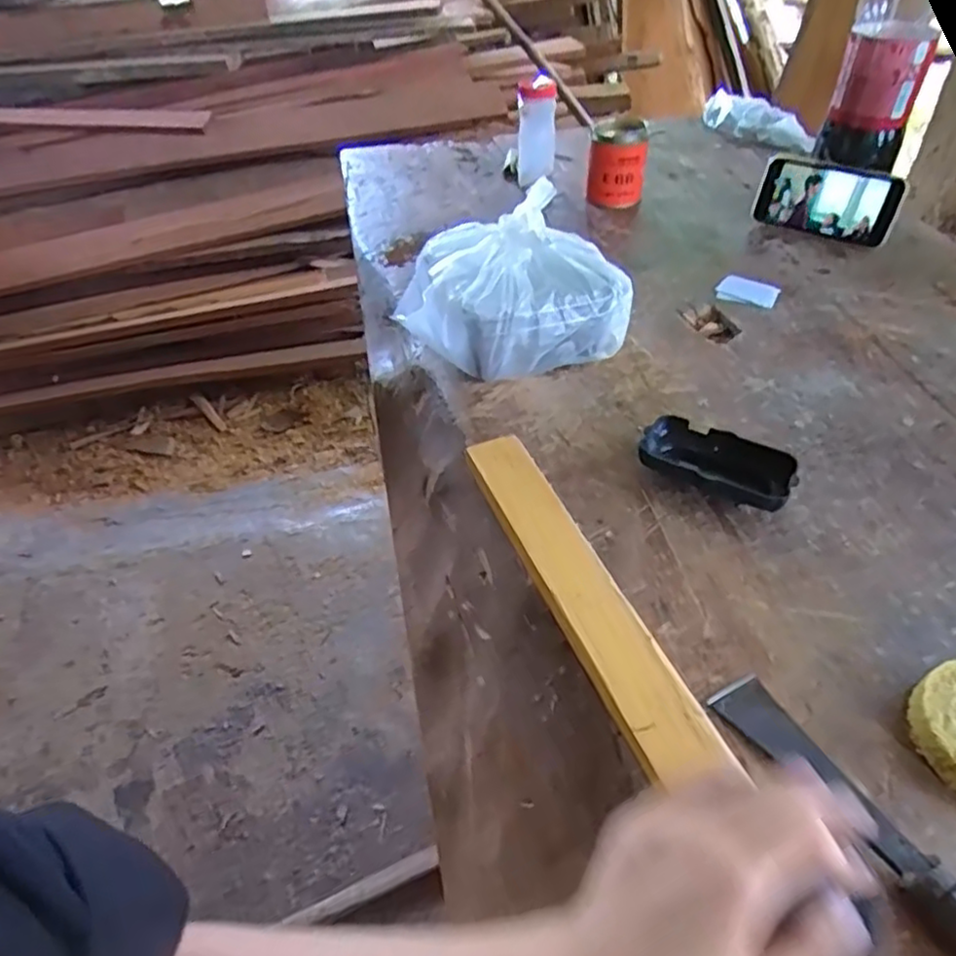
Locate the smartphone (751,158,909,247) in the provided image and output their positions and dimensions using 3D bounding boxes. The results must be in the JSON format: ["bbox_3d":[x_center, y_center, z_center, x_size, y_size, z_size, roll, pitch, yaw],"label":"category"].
[{"bbox_3d":[0.381,-0.302,0.738,0.145,0.071,0.015,23,26,21],"label":"smartphone"}]

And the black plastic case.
[{"bbox_3d":[0.182,-0.012,0.512,0.109,0.027,0.046,24,50,24],"label":"black plastic case"}]

